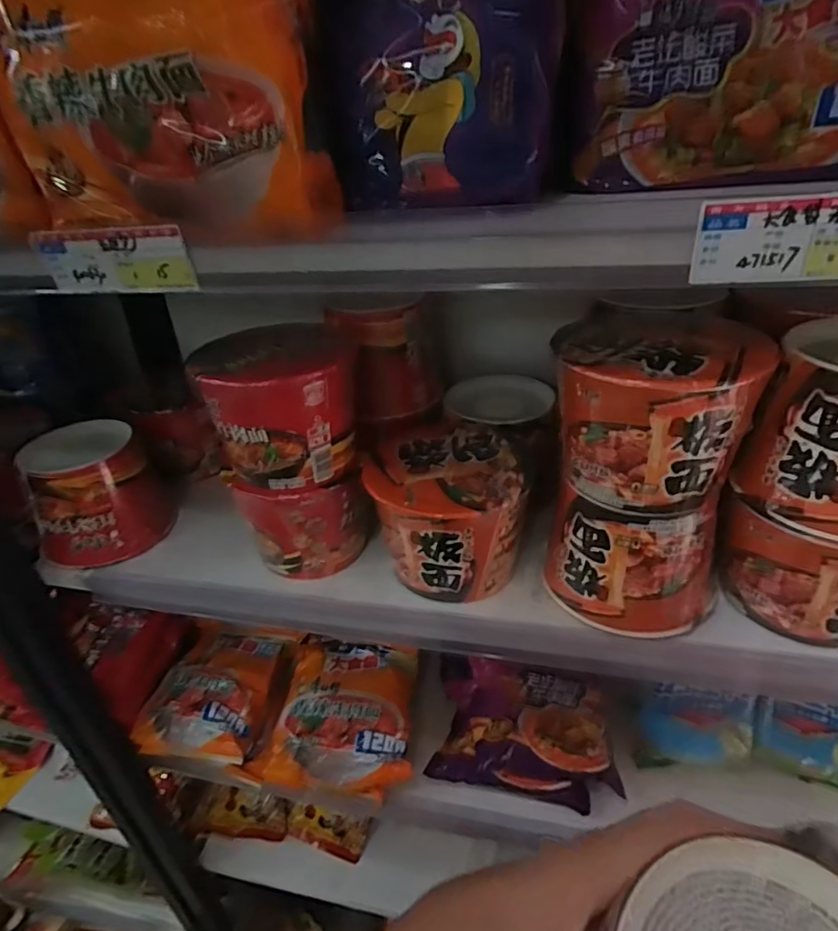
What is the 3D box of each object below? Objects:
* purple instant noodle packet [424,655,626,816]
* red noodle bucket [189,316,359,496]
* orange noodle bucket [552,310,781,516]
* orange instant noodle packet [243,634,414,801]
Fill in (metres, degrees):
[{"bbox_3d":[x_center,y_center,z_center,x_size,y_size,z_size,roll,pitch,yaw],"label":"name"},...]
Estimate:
[{"bbox_3d":[0.123,0.299,0.657,0.186,0.076,0.124,4,33,14],"label":"purple instant noodle packet"},{"bbox_3d":[-0.112,-0.053,0.475,0.113,0.120,0.105,-12,33,-12],"label":"red noodle bucket"},{"bbox_3d":[0.169,-0.043,0.426,0.128,0.107,0.132,1,33,9],"label":"orange noodle bucket"},{"bbox_3d":[-0.088,0.293,0.683,0.162,0.067,0.163,2,33,10],"label":"orange instant noodle packet"}]

